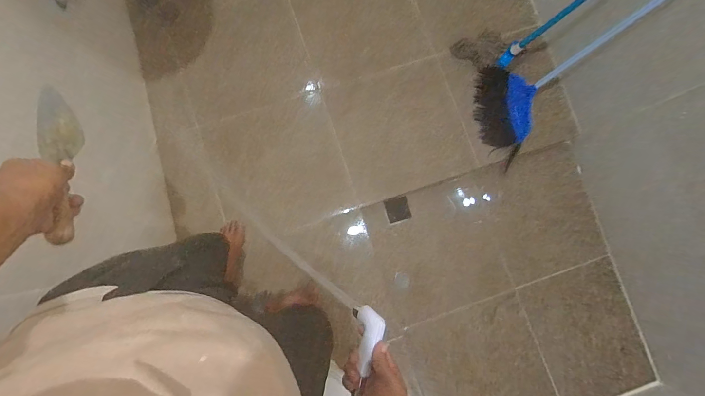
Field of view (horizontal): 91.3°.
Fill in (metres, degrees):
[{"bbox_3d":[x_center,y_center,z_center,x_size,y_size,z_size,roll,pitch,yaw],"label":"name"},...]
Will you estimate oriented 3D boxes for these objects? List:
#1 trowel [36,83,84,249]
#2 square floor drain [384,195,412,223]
[{"bbox_3d":[-0.439,-0.053,0.510,0.072,0.045,0.273,-26,63,-7],"label":"trowel"},{"bbox_3d":[0.181,0.045,1.382,0.093,0.010,0.098,-17,88,17],"label":"square floor drain"}]

